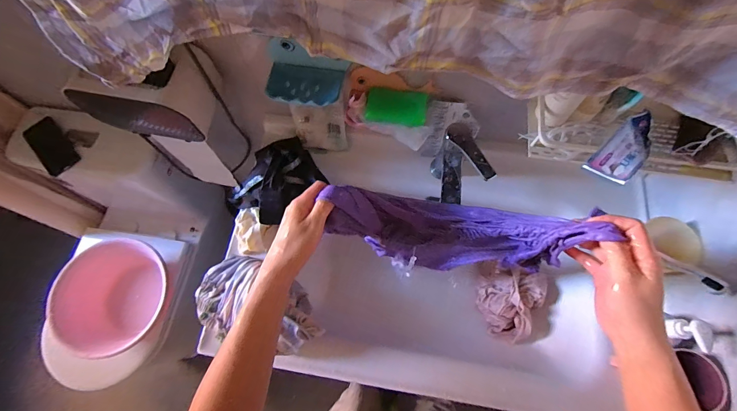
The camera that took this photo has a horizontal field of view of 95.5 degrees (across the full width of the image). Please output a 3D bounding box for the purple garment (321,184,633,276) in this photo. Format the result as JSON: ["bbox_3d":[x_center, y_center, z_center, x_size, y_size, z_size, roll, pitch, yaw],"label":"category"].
[{"bbox_3d":[0.107,0.047,0.510,0.319,0.288,0.059,11,70,5],"label":"purple garment"}]

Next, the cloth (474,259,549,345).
[{"bbox_3d":[0.291,0.201,0.685,0.120,0.060,0.143,13,70,6],"label":"cloth"}]

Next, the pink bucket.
[{"bbox_3d":[-0.692,0.261,0.964,0.313,0.150,0.304,0,69,1],"label":"pink bucket"}]

